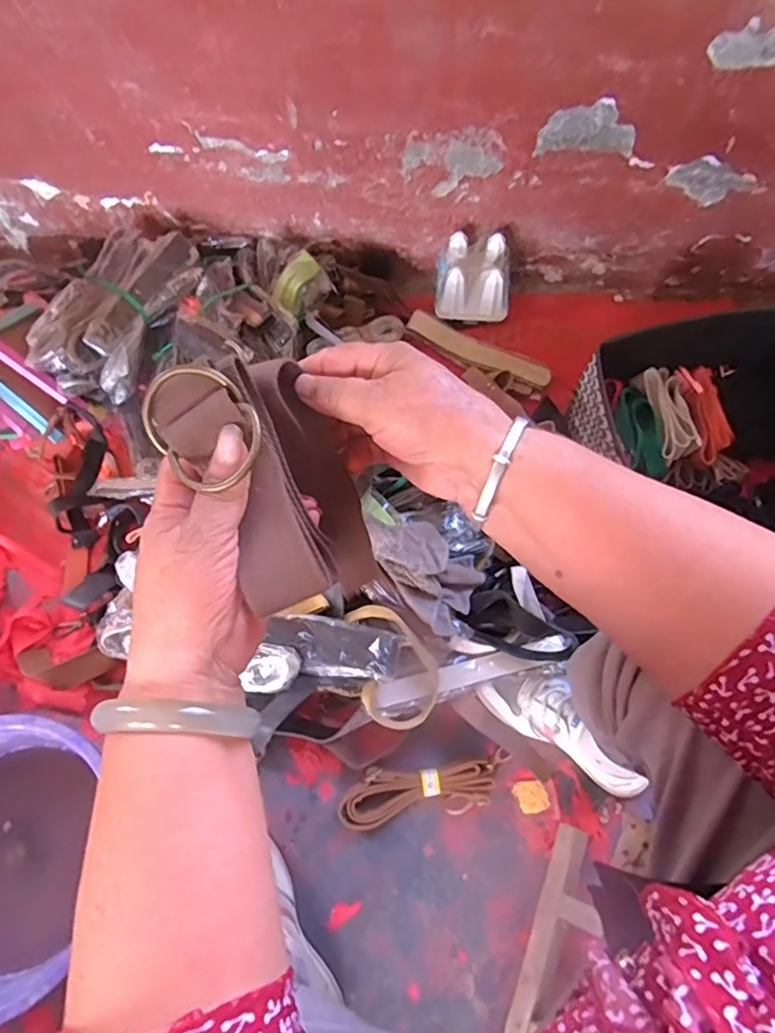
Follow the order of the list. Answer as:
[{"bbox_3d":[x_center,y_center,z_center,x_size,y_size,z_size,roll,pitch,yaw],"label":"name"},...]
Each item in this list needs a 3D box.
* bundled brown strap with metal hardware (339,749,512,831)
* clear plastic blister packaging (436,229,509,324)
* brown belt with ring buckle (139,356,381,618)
[{"bbox_3d":[0.049,0.342,0.736,0.213,0.030,0.064,-8,66,-2],"label":"bundled brown strap with metal hardware"},{"bbox_3d":[0.143,-0.395,0.974,0.121,0.100,0.094,4,66,4],"label":"clear plastic blister packaging"},{"bbox_3d":[-0.055,-0.019,0.295,0.078,0.071,0.121,-33,69,-12],"label":"brown belt with ring buckle"}]

